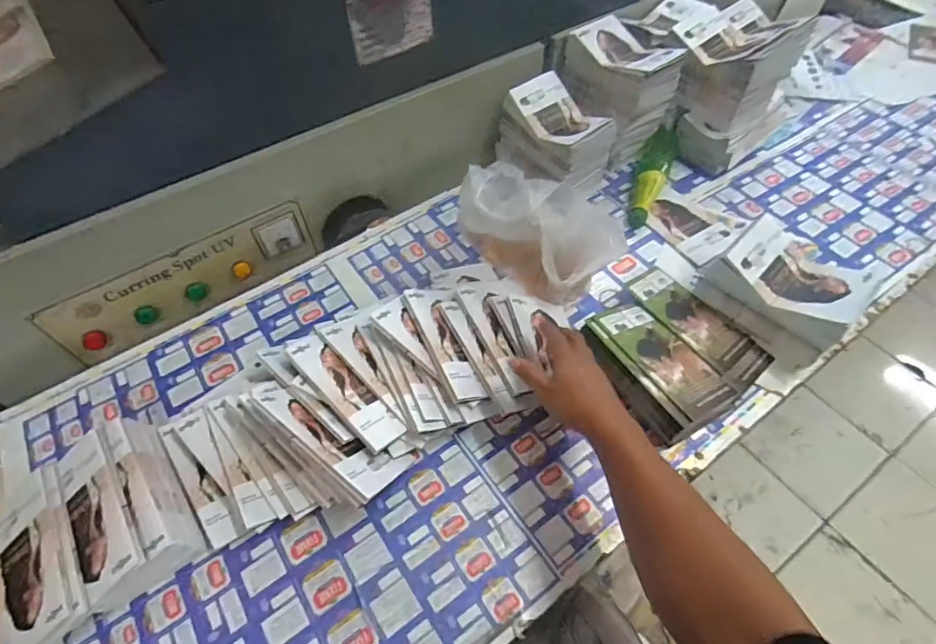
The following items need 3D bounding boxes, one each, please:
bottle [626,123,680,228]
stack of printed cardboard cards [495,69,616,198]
[{"bbox_3d":[0.323,-0.258,0.876,0.059,0.053,0.223,19,58,14],"label":"bottle"},{"bbox_3d":[0.156,-0.329,0.874,0.117,0.117,0.189,-32,60,-19],"label":"stack of printed cardboard cards"}]

